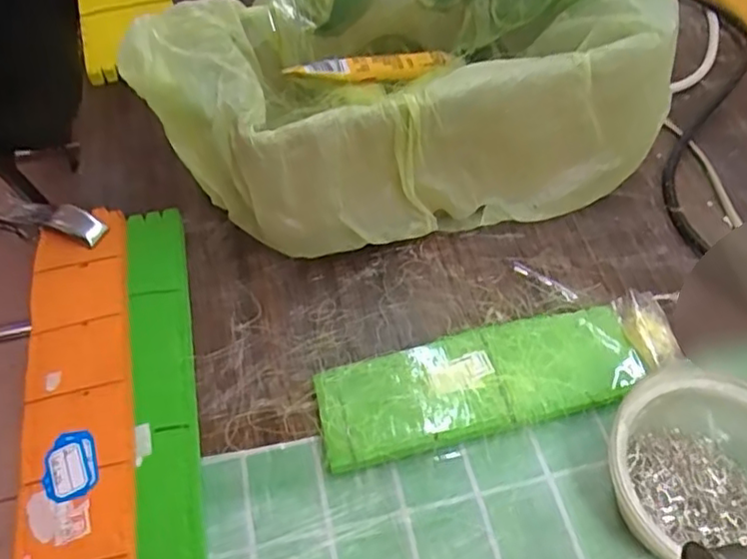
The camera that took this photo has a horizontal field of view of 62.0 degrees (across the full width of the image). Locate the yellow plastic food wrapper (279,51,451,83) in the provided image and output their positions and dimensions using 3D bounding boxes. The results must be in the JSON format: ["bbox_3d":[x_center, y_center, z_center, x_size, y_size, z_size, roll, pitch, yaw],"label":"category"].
[{"bbox_3d":[0.002,-0.138,0.408,0.127,0.015,0.013,-16,54,-32],"label":"yellow plastic food wrapper"}]

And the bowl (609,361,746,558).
[{"bbox_3d":[0.160,0.093,0.292,0.098,0.052,0.090,20,57,15],"label":"bowl"}]

